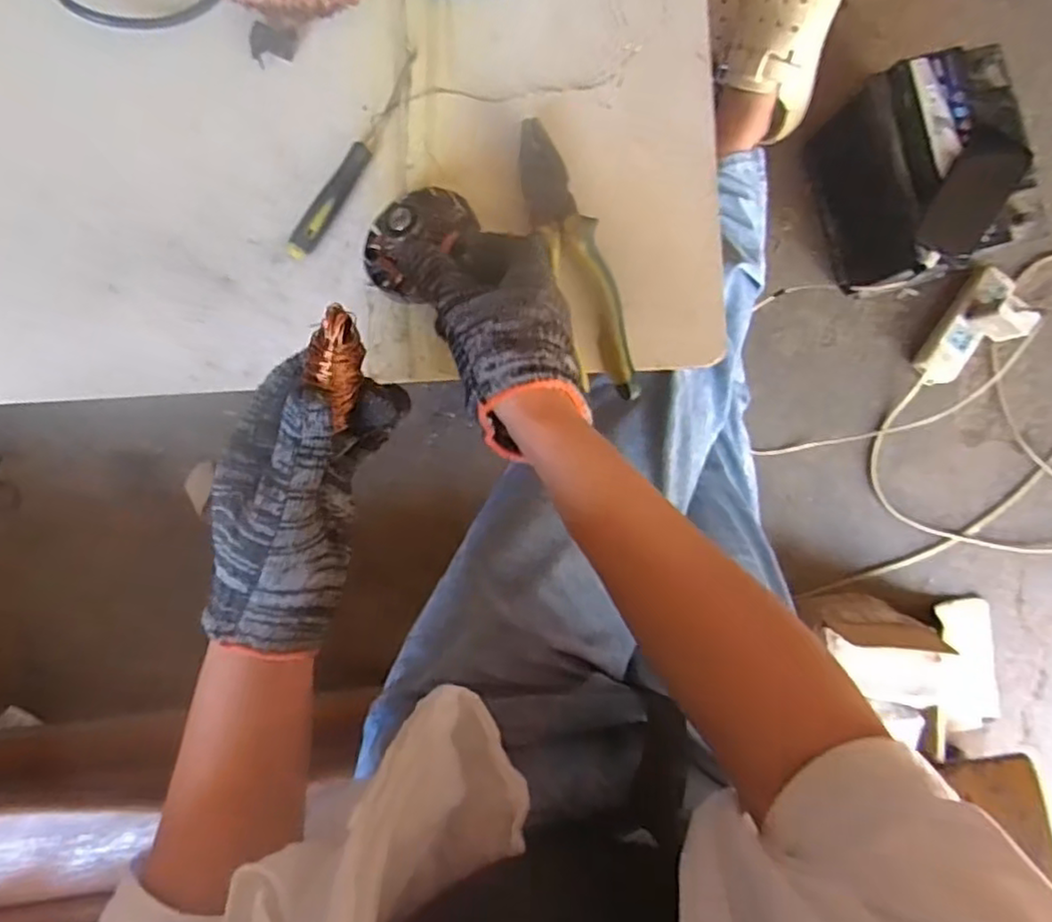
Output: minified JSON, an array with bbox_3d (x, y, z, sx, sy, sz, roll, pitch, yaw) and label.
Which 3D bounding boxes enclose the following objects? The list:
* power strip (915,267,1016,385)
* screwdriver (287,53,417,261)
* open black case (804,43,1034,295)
[{"bbox_3d":[0.609,-0.189,0.932,0.054,0.049,0.182,34,87,-4],"label":"power strip"},{"bbox_3d":[-0.113,-0.203,0.447,0.017,0.011,0.155,32,88,-5],"label":"screwdriver"},{"bbox_3d":[0.487,-0.350,0.846,0.156,0.189,0.238,-11,91,-5],"label":"open black case"}]

